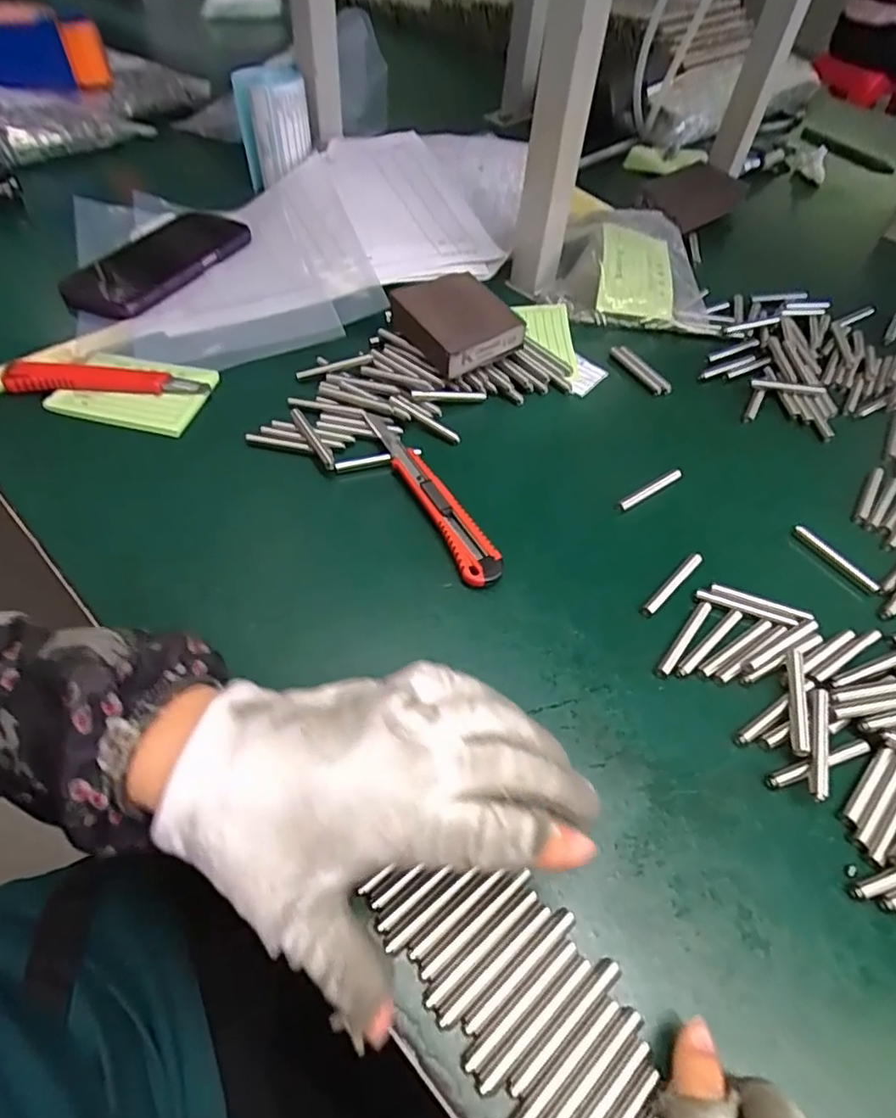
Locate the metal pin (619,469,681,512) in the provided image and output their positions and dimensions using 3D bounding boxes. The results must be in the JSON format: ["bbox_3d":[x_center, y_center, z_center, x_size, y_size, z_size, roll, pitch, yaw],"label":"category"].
[{"bbox_3d":[0.135,-0.046,0.410,0.057,0.005,0.007,-28,60,-25],"label":"metal pin"}]

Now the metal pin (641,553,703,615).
[{"bbox_3d":[0.134,0.015,0.365,0.006,0.006,0.059,40,58,23],"label":"metal pin"}]

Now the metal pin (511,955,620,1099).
[{"bbox_3d":[0.045,0.176,0.231,0.059,0.004,0.007,-32,61,-27],"label":"metal pin"}]

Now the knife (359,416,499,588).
[{"bbox_3d":[-0.013,-0.042,0.394,0.023,0.015,0.156,-21,57,-21],"label":"knife"}]

